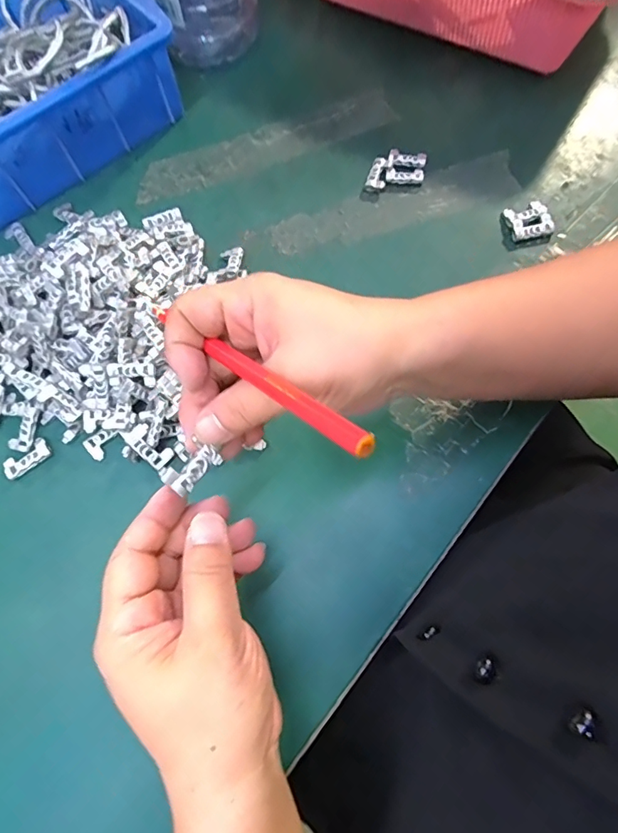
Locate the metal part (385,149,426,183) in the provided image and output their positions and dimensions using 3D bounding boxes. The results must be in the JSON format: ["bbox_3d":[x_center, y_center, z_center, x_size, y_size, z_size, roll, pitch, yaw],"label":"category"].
[{"bbox_3d":[0.079,-0.203,0.387,0.030,0.006,0.030,8,70,6],"label":"metal part"}]

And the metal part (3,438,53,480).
[{"bbox_3d":[-0.187,0.028,0.318,0.030,0.005,0.016,-37,72,-10],"label":"metal part"}]

